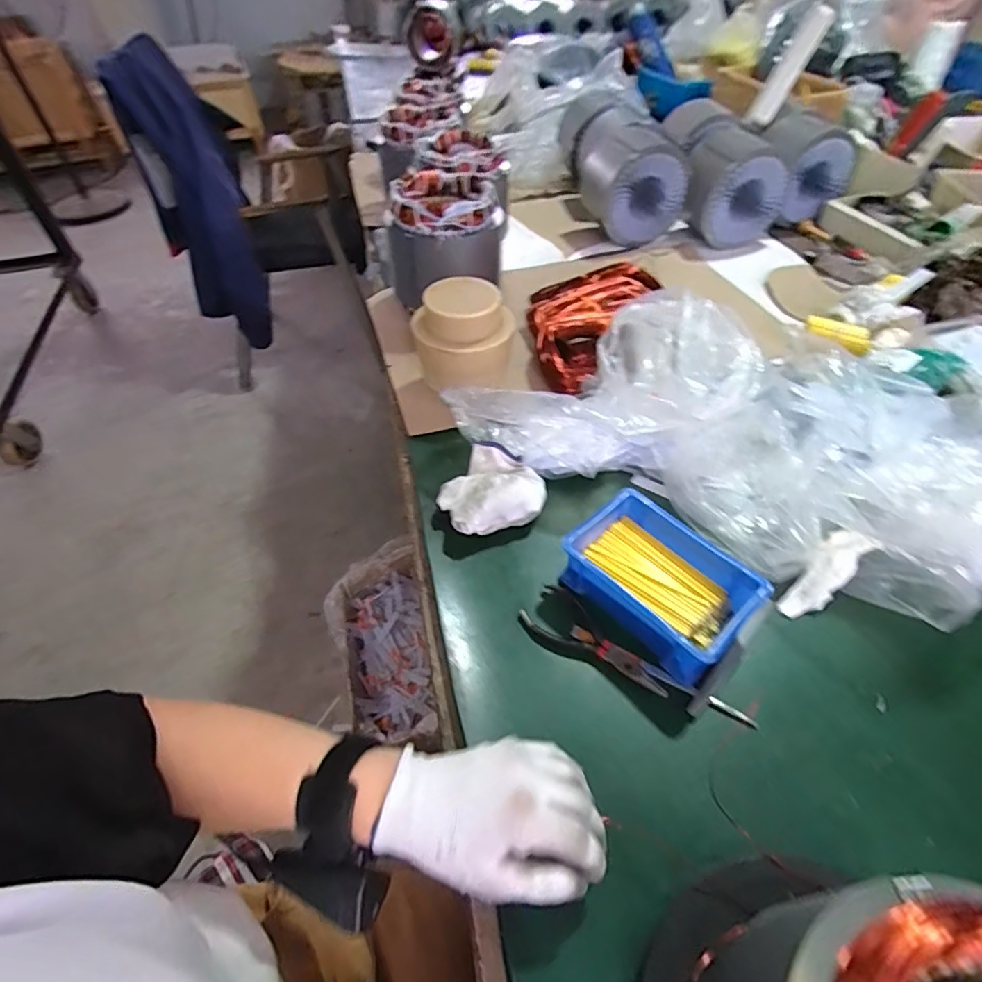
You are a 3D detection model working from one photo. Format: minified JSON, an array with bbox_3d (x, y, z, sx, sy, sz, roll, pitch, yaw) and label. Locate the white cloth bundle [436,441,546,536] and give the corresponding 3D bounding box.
[{"bbox_3d":[-0.002,-0.002,0.522,0.099,0.039,0.089,-23,52,-18],"label":"white cloth bundle"}]

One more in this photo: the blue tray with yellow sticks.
[{"bbox_3d":[0.143,0.074,0.446,0.102,0.050,0.141,-36,57,-26],"label":"blue tray with yellow sticks"}]

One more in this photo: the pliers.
[{"bbox_3d":[0.085,0.125,0.431,0.125,0.010,0.048,36,59,28],"label":"pliers"}]

